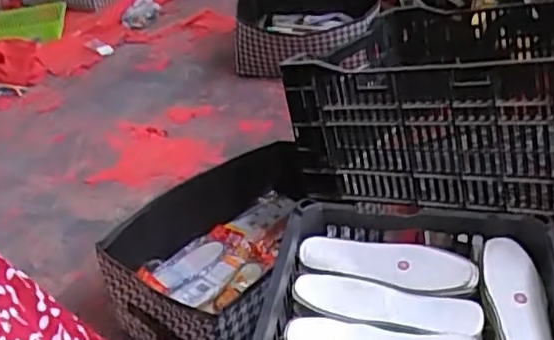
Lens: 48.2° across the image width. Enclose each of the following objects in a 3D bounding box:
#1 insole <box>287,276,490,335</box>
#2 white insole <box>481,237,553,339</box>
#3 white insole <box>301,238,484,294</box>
[{"bbox_3d":[0.136,0.164,0.773,0.226,0.013,0.062,6,35,16],"label":"insole"},{"bbox_3d":[0.283,0.164,0.724,0.068,0.032,0.222,1,34,9],"label":"white insole"},{"bbox_3d":[0.143,0.120,0.813,0.221,0.024,0.073,7,35,17],"label":"white insole"}]

